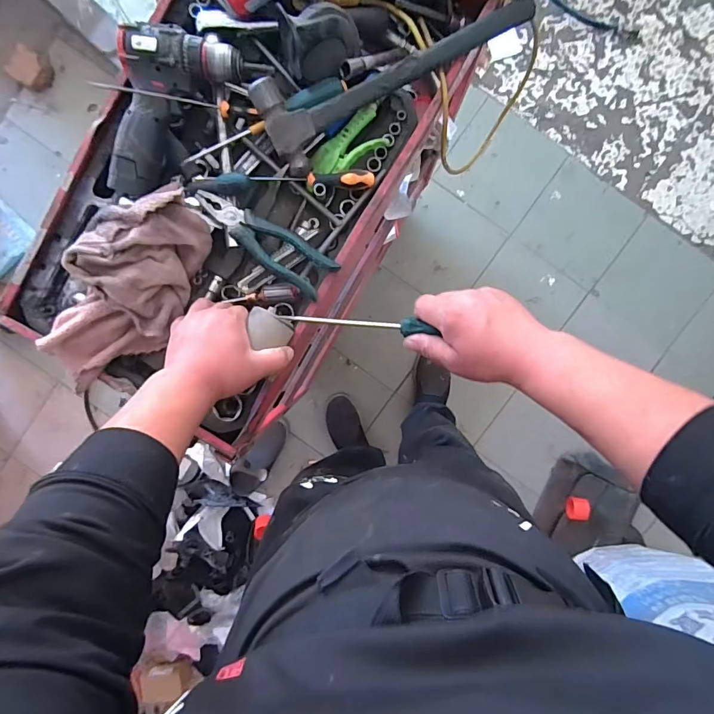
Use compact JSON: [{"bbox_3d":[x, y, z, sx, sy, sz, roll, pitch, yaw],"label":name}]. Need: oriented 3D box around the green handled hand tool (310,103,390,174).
[{"bbox_3d":[-0.014,-0.277,0.569,0.104,0.015,0.052,-27,92,3],"label":"green handled hand tool"}]

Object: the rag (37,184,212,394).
[{"bbox_3d":[-0.297,-0.087,0.563,0.138,0.068,0.276,22,94,0],"label":"rag"}]

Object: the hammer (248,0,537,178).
[{"bbox_3d":[0.048,-0.356,0.533,0.356,0.039,0.105,-28,92,3],"label":"hammer"}]

